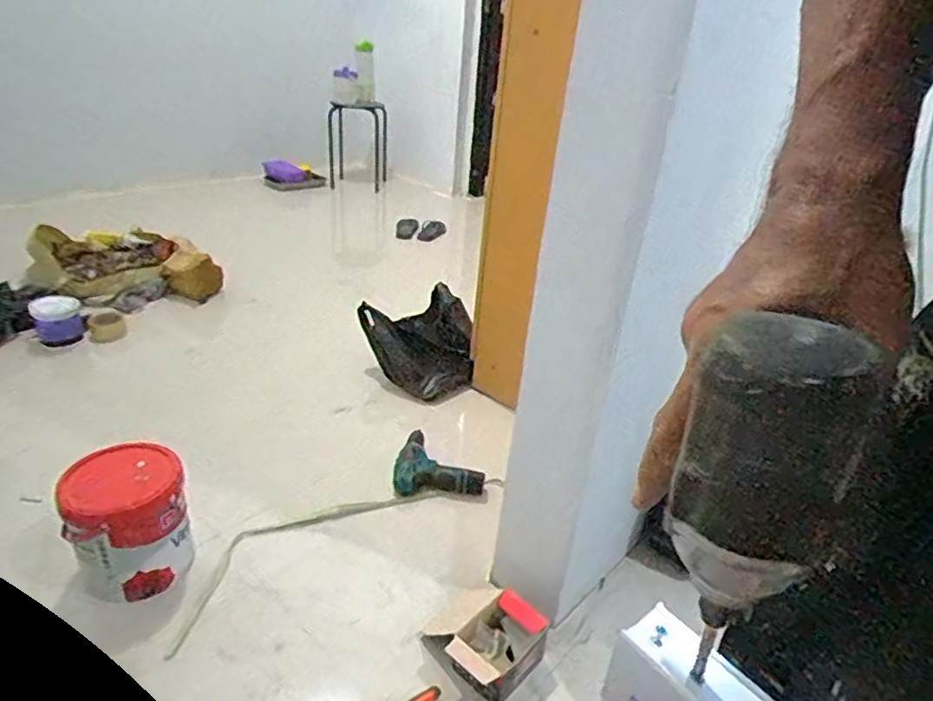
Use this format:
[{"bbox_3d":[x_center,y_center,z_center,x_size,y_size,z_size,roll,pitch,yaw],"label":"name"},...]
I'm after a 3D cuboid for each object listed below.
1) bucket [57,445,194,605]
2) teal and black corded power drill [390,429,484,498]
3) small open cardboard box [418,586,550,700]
[{"bbox_3d":[-0.549,0.280,1.004,0.173,0.197,0.165,-19,36,-37],"label":"bucket"},{"bbox_3d":[-0.057,0.241,1.300,0.186,0.061,0.155,4,28,-3],"label":"teal and black corded power drill"},{"bbox_3d":[0.022,0.439,0.957,0.166,0.073,0.151,27,35,35],"label":"small open cardboard box"}]

